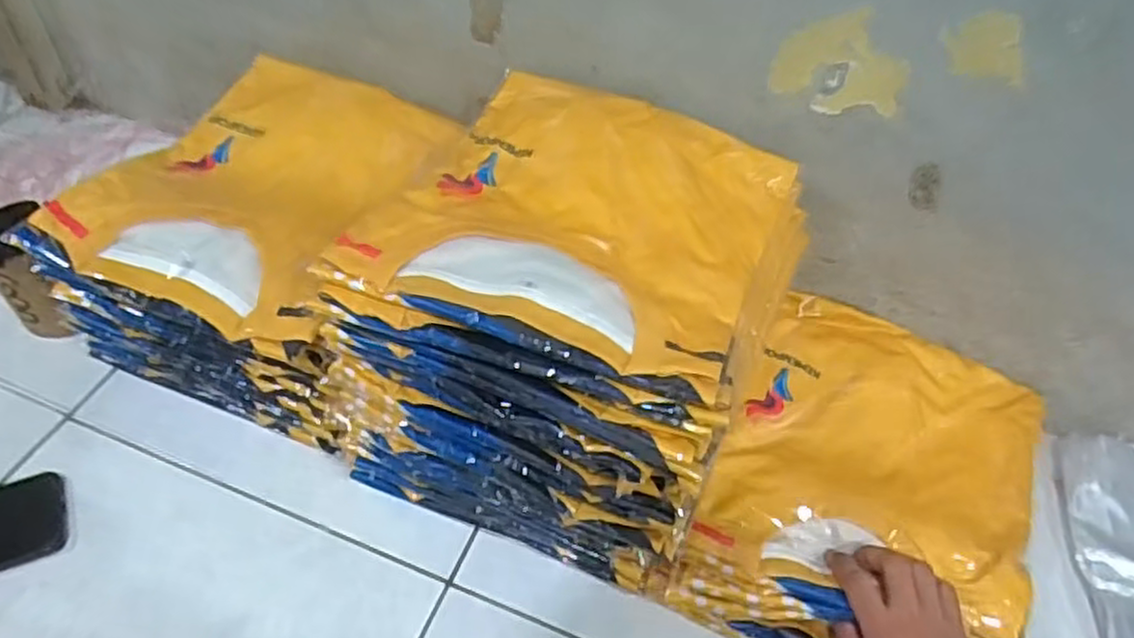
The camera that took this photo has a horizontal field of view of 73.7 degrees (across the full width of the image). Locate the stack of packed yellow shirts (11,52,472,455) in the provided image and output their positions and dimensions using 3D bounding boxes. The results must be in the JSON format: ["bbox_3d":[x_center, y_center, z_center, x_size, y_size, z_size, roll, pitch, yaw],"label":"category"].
[{"bbox_3d":[-0.266,-0.081,0.737,0.285,0.231,0.314,22,51,12],"label":"stack of packed yellow shirts"}]

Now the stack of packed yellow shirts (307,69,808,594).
[{"bbox_3d":[0.009,0.000,0.661,0.298,0.261,0.328,23,51,12],"label":"stack of packed yellow shirts"}]

